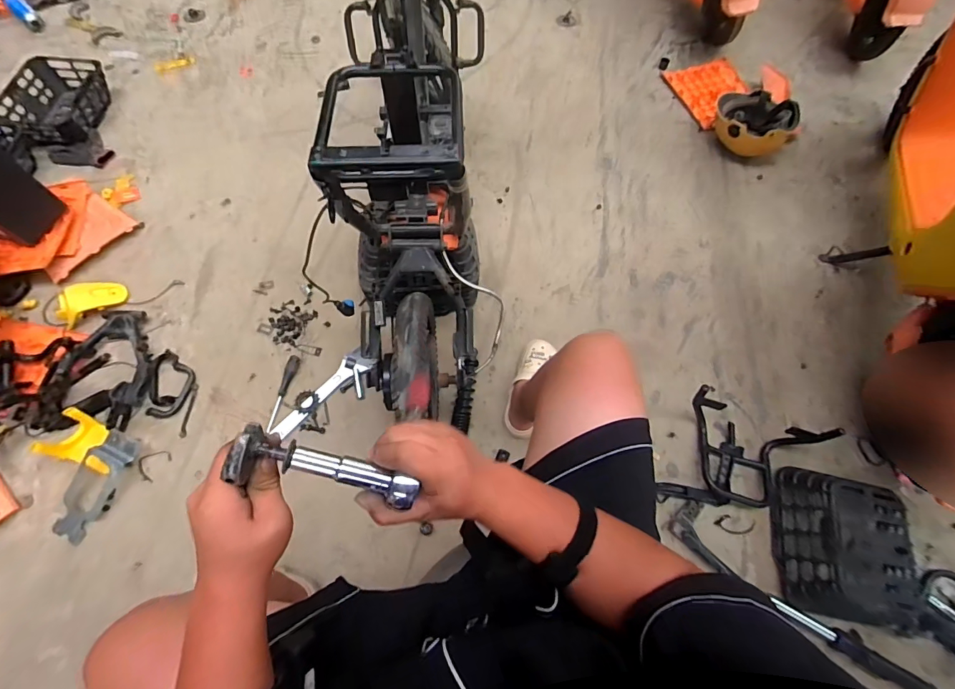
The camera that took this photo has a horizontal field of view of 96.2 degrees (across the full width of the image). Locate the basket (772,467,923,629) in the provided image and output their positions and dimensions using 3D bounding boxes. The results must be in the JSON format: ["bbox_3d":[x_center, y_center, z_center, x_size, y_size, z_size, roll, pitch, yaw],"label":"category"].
[{"bbox_3d":[0.845,0.461,0.996,0.252,0.125,0.308,12,67,2],"label":"basket"}]

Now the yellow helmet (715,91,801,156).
[{"bbox_3d":[0.940,-0.758,1.475,0.205,0.164,0.258,-41,75,-18],"label":"yellow helmet"}]

